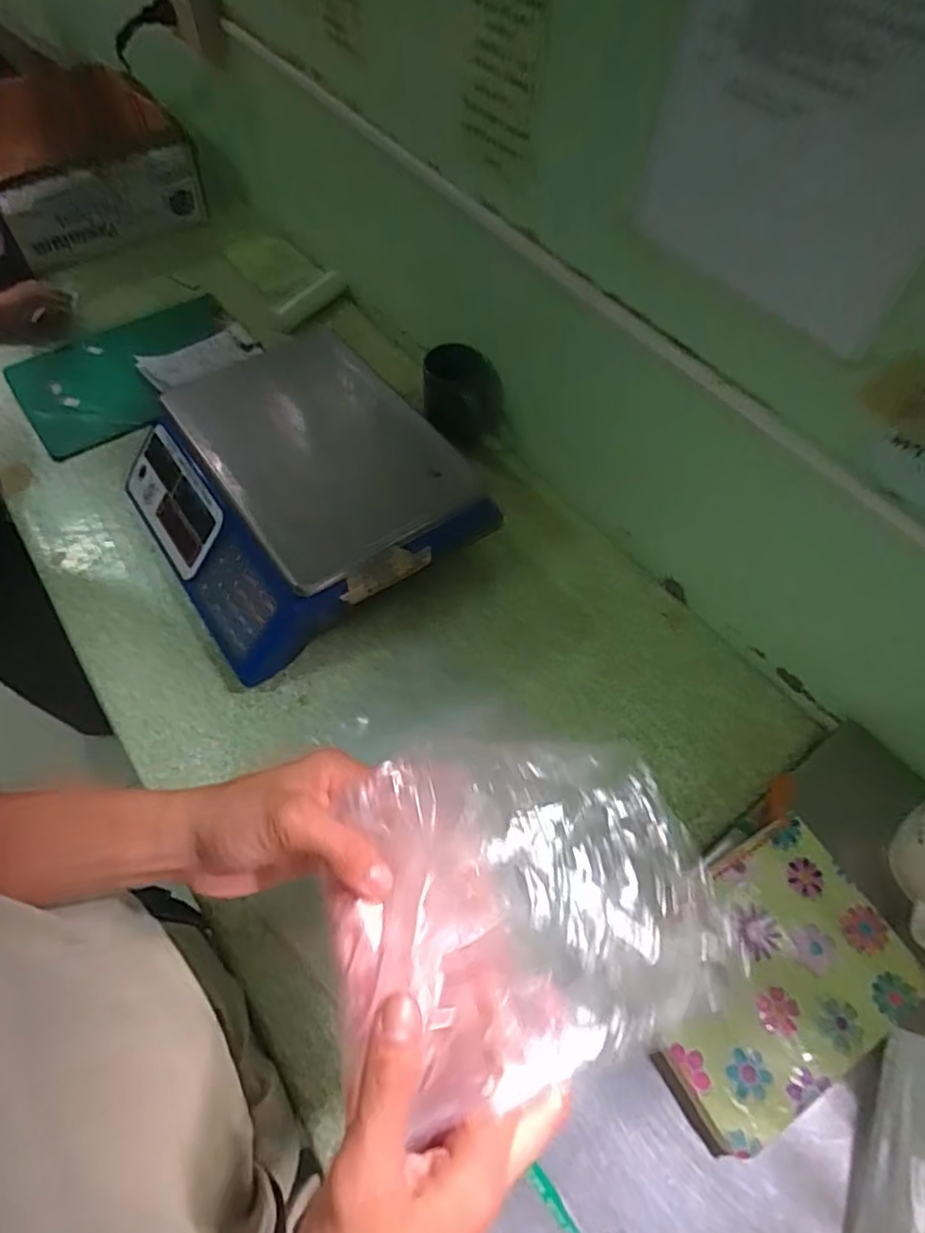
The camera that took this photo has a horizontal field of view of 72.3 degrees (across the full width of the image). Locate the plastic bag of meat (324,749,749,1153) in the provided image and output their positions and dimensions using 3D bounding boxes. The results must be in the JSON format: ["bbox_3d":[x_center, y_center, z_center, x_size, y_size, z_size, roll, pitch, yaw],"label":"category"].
[{"bbox_3d":[0.041,0.158,0.352,0.216,0.050,0.159,-1,53,-22],"label":"plastic bag of meat"}]

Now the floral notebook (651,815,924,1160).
[{"bbox_3d":[0.229,0.271,0.483,0.204,0.033,0.149,-24,62,-17],"label":"floral notebook"}]

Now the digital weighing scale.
[{"bbox_3d":[-0.191,-0.139,0.716,0.301,0.134,0.338,-31,64,-20],"label":"digital weighing scale"}]

